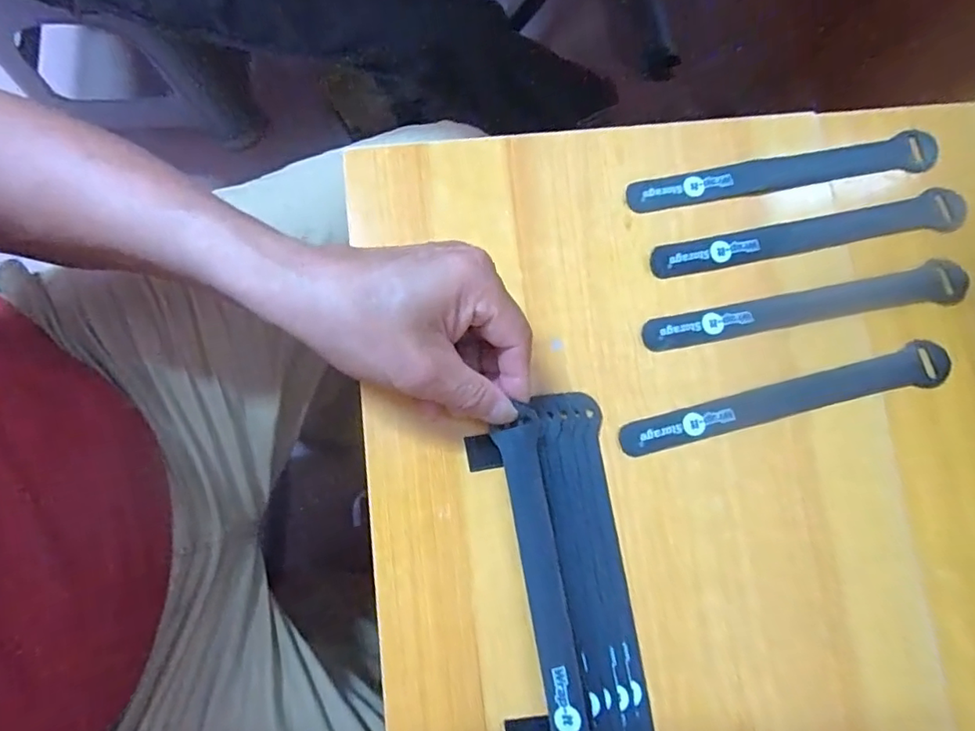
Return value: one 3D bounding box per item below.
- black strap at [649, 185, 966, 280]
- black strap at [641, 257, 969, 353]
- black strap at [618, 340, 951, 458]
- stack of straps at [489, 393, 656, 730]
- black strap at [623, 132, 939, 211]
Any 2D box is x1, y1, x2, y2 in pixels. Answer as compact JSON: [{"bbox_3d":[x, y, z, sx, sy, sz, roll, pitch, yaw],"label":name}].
[{"bbox_3d":[0.196,-0.079,0.339,0.197,0.007,0.025,-13,79,-4],"label":"black strap"},{"bbox_3d":[0.191,-0.034,0.333,0.199,0.004,0.025,-12,79,-3],"label":"black strap"},{"bbox_3d":[0.173,0.019,0.322,0.199,0.005,0.025,-12,79,-3],"label":"black strap"},{"bbox_3d":[0.047,0.116,0.294,0.055,0.020,0.195,-9,80,-3],"label":"stack of straps"},{"bbox_3d":[0.183,-0.120,0.347,0.197,0.004,0.024,-9,79,-3],"label":"black strap"}]

